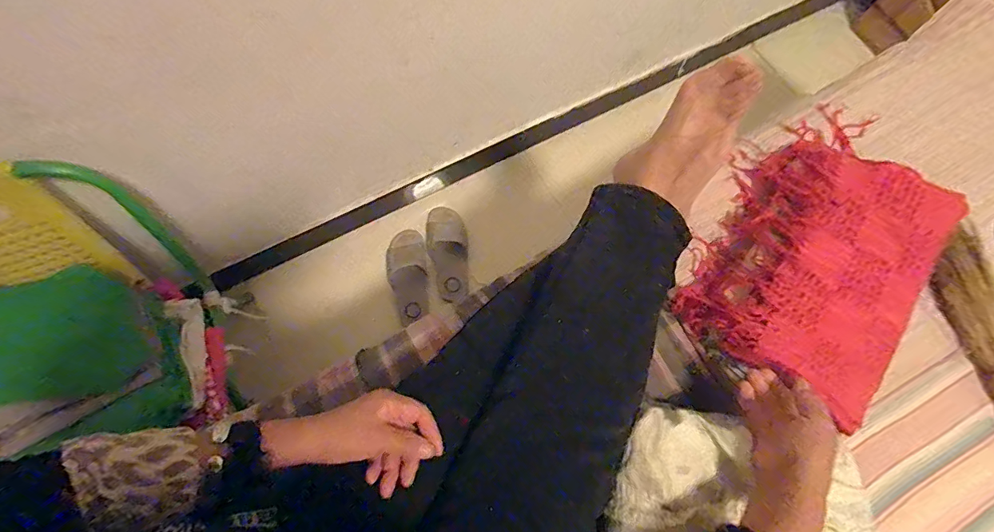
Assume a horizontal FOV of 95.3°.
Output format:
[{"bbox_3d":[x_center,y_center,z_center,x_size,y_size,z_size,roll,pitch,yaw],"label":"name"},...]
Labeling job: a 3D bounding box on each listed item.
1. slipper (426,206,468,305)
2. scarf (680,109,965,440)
[{"bbox_3d":[-0.122,-0.033,1.105,0.097,0.072,0.233,-3,73,-3],"label":"slipper"},{"bbox_3d":[0.423,-0.034,0.601,0.237,0.108,0.423,29,74,7],"label":"scarf"}]

